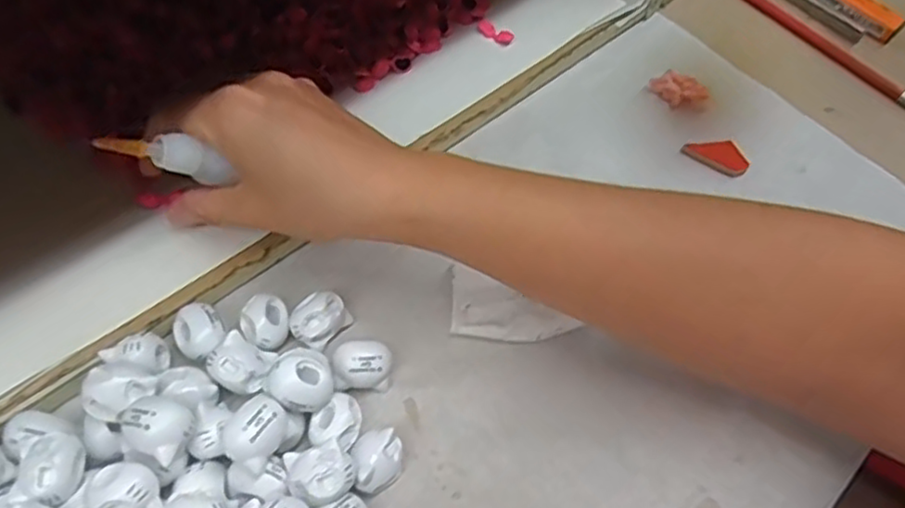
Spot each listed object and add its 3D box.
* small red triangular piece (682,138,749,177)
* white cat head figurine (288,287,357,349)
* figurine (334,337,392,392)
[{"bbox_3d":[0.154,-0.059,0.396,0.035,0.006,0.020,34,59,21],"label":"small red triangular piece"},{"bbox_3d":[-0.060,0.028,0.306,0.019,0.015,0.025,31,58,19],"label":"white cat head figurine"},{"bbox_3d":[-0.039,0.049,0.297,0.025,0.017,0.019,-7,54,-8],"label":"figurine"}]

